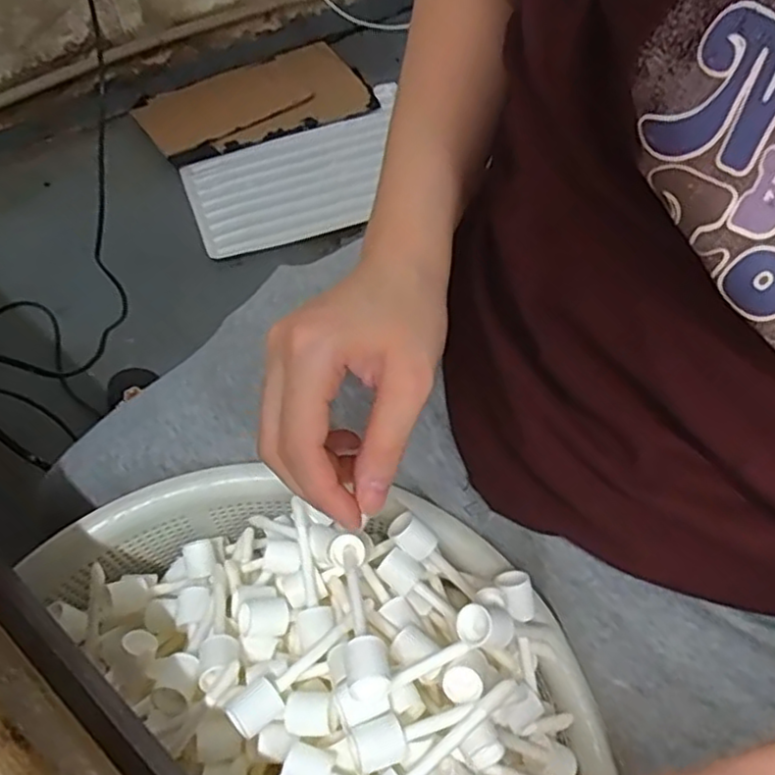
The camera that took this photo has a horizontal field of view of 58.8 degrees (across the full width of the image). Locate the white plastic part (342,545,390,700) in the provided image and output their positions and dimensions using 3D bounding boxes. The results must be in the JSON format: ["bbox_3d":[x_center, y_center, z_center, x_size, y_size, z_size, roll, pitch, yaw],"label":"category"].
[{"bbox_3d":[-0.013,0.102,0.311,0.016,0.013,0.079,-9,29,-6],"label":"white plastic part"}]

